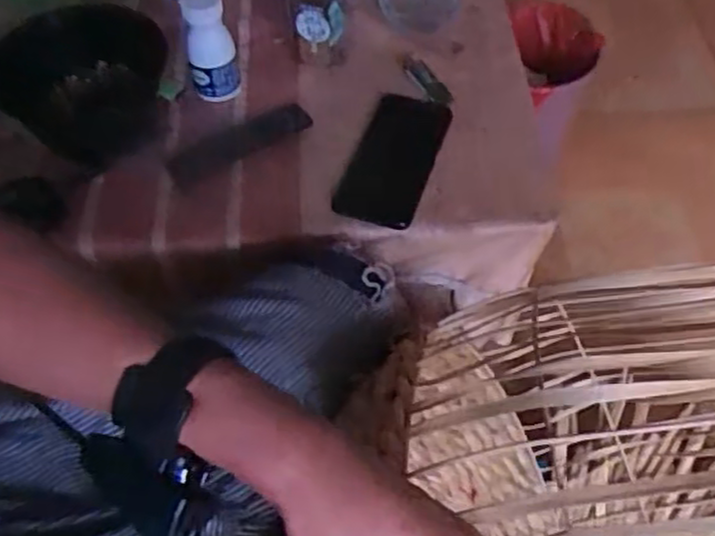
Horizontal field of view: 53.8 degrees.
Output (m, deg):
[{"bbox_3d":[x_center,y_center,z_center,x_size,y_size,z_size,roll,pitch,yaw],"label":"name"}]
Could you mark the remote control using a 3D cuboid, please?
[{"bbox_3d":[-0.116,-0.121,0.700,0.147,0.016,0.044,-26,59,-15],"label":"remote control"}]

